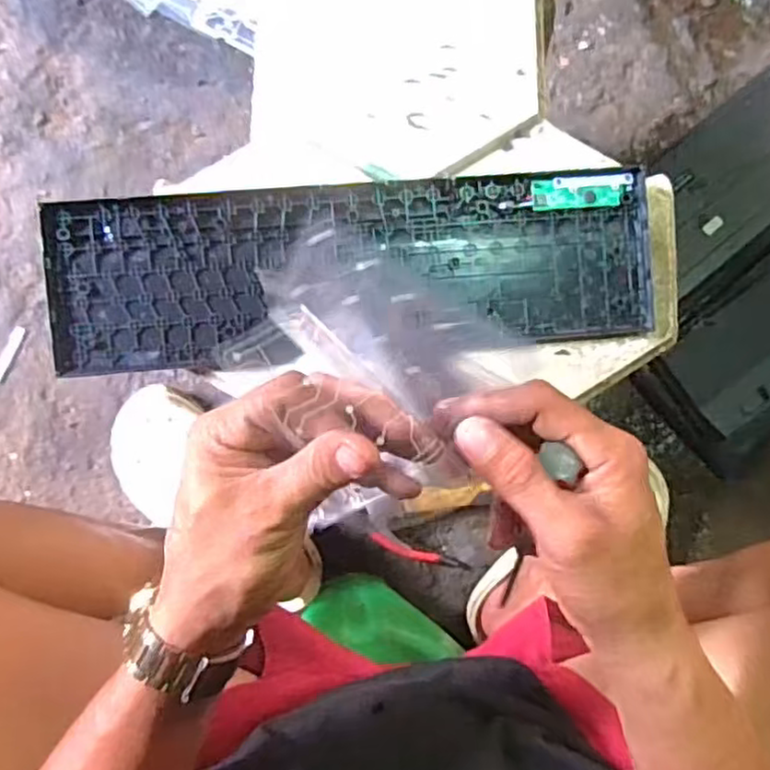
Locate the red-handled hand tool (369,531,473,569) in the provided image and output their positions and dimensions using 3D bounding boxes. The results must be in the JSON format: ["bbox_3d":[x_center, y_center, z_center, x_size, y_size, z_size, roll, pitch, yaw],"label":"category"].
[{"bbox_3d":[0.039,0.183,0.739,0.115,0.023,0.016,21,87,-3],"label":"red-handled hand tool"}]

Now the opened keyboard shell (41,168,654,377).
[{"bbox_3d":[-0.019,-0.084,0.501,0.431,0.012,0.121,-5,89,-4],"label":"opened keyboard shell"}]

